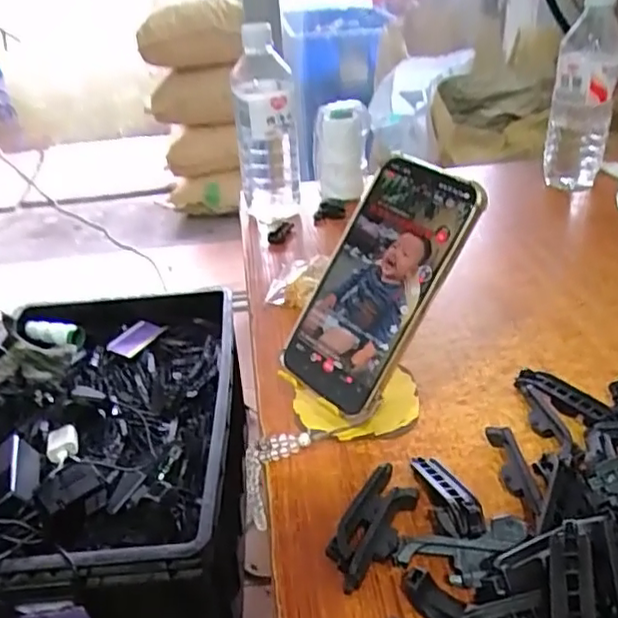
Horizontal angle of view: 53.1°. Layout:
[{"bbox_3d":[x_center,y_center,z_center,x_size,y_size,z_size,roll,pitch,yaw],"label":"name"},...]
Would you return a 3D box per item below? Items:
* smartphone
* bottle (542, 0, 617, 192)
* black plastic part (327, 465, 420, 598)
[{"bbox_3d":[0.044,-0.017,0.409,0.081,0.165,0.011,34,8,36],"label":"smartphone"},{"bbox_3d":[0.329,-0.256,0.745,0.071,0.215,0.060,14,36,26],"label":"bottle"},{"bbox_3d":[0.037,0.126,0.356,0.033,0.016,0.078,13,35,25],"label":"black plastic part"}]

